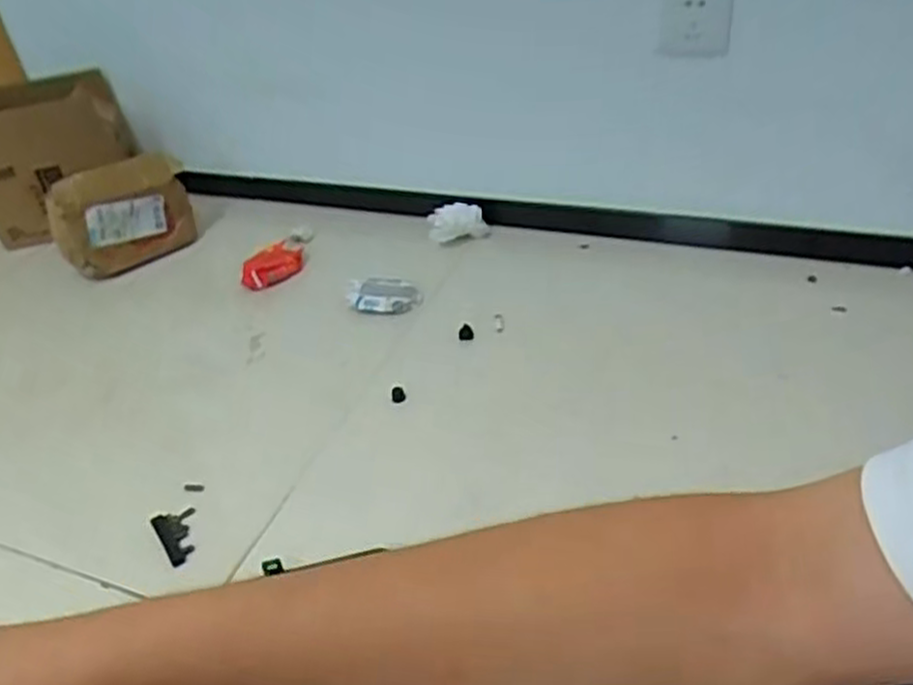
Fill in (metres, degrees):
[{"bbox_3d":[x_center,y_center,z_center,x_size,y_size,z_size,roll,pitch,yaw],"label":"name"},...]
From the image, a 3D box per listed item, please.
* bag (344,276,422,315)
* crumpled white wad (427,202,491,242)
[{"bbox_3d":[-0.108,-0.070,1.146,0.107,0.031,0.059,0,38,11],"label":"bag"},{"bbox_3d":[0.004,-0.197,1.246,0.101,0.060,0.027,-14,38,-12],"label":"crumpled white wad"}]

